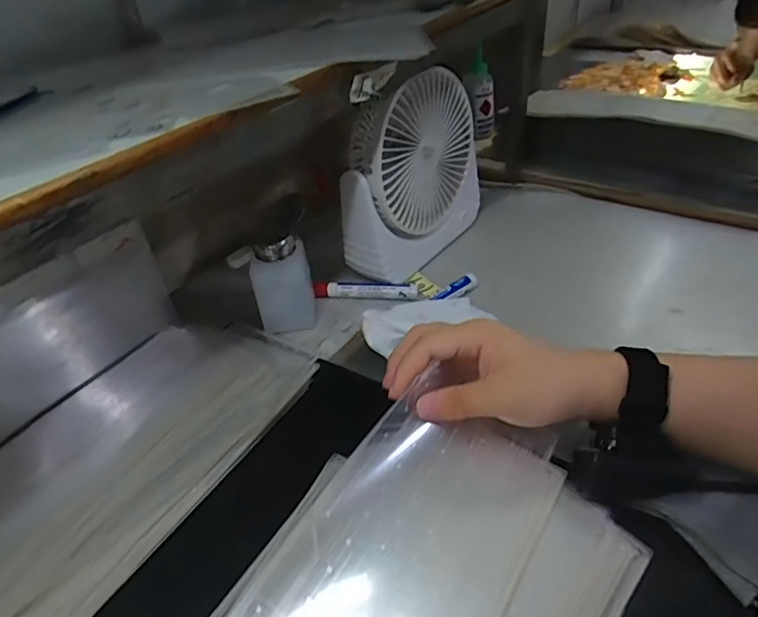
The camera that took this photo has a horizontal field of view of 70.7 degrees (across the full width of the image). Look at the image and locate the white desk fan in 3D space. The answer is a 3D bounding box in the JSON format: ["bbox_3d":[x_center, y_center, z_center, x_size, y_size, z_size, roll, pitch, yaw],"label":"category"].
[{"bbox_3d":[0.041,-0.150,0.592,0.059,0.196,0.202,24,47,34],"label":"white desk fan"}]

